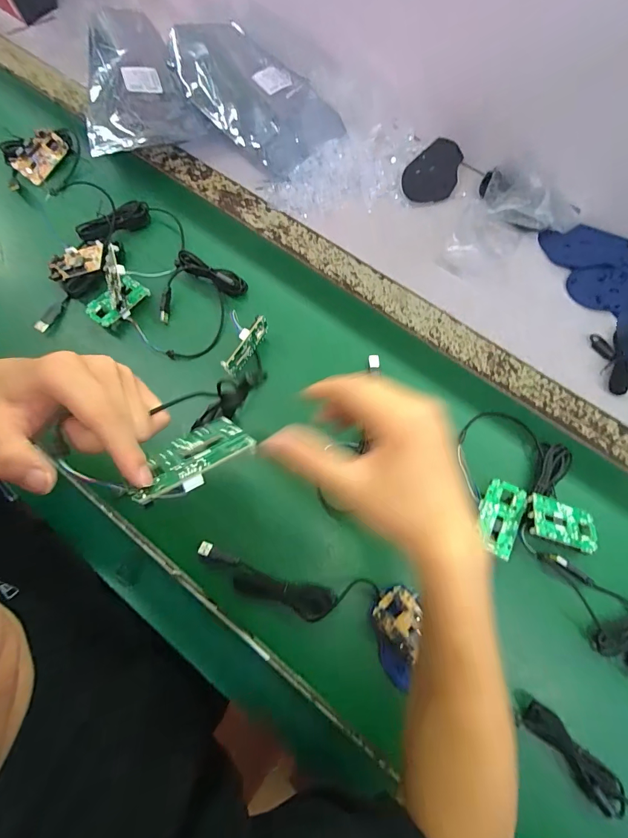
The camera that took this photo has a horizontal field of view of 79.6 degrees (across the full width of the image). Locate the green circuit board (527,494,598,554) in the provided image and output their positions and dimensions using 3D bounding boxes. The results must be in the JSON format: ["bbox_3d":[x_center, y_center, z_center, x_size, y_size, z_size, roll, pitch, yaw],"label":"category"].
[{"bbox_3d":[0.267,0.113,0.405,0.076,0.008,0.045,18,61,-9],"label":"green circuit board"}]

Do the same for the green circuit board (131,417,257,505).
[{"bbox_3d":[-0.079,0.026,0.244,0.075,0.009,0.051,-29,37,-26],"label":"green circuit board"}]

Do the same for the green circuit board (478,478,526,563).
[{"bbox_3d":[0.200,0.108,0.411,0.043,0.013,0.076,20,81,1],"label":"green circuit board"}]

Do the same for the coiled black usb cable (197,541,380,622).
[{"bbox_3d":[-0.034,0.178,0.404,0.192,0.020,0.047,11,75,4],"label":"coiled black usb cable"}]

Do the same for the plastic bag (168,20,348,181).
[{"bbox_3d":[-0.080,-0.495,0.576,0.175,0.061,0.277,-39,78,-9],"label":"plastic bag"}]

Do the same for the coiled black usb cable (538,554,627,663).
[{"bbox_3d":[0.296,0.201,0.383,0.136,0.032,0.084,18,76,6],"label":"coiled black usb cable"}]

